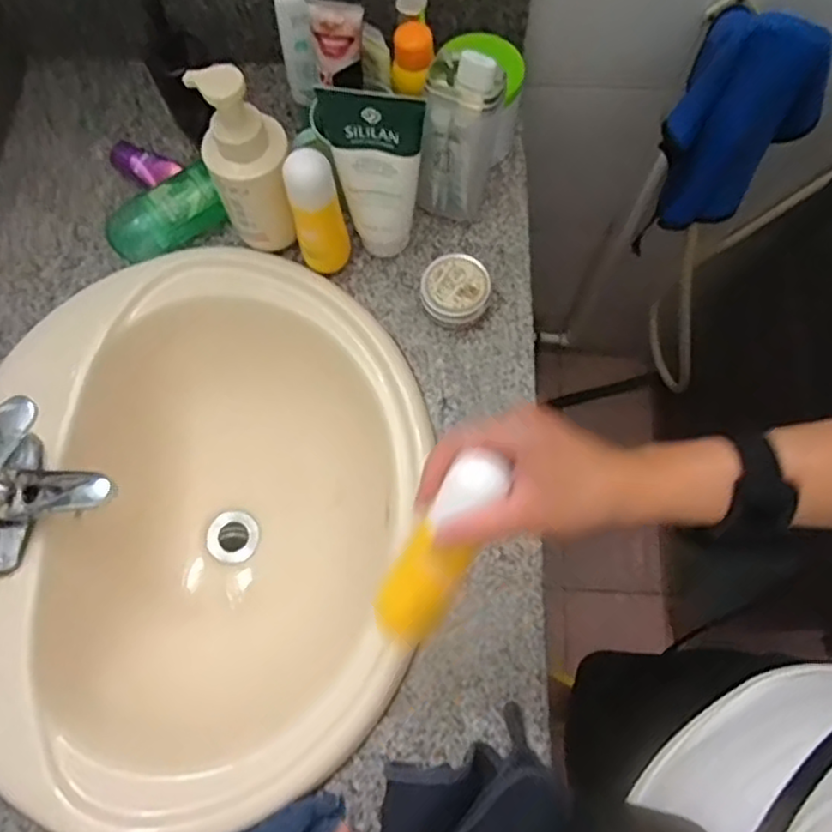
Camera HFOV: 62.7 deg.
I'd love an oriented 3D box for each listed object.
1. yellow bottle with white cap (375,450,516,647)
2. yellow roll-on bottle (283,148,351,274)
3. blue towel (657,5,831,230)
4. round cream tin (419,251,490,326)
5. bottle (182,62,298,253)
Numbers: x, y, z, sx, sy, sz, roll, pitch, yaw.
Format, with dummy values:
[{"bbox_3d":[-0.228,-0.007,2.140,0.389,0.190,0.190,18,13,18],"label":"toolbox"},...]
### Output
[{"bbox_3d":[0.016,0.083,0.424,0.040,0.032,0.136,29,116,9],"label":"yellow bottle with white cap"},{"bbox_3d":[-0.091,-0.186,0.647,0.044,0.149,0.034,-8,71,-3],"label":"yellow roll-on bottle"},{"bbox_3d":[0.355,-0.326,0.750,0.143,0.219,0.141,30,73,10],"label":"blue towel"},{"bbox_3d":[0.039,-0.126,0.689,0.065,0.040,0.069,0,71,0],"label":"round cream tin"},{"bbox_3d":[-0.151,-0.224,0.633,0.073,0.193,0.060,-18,72,-7],"label":"bottle"}]

